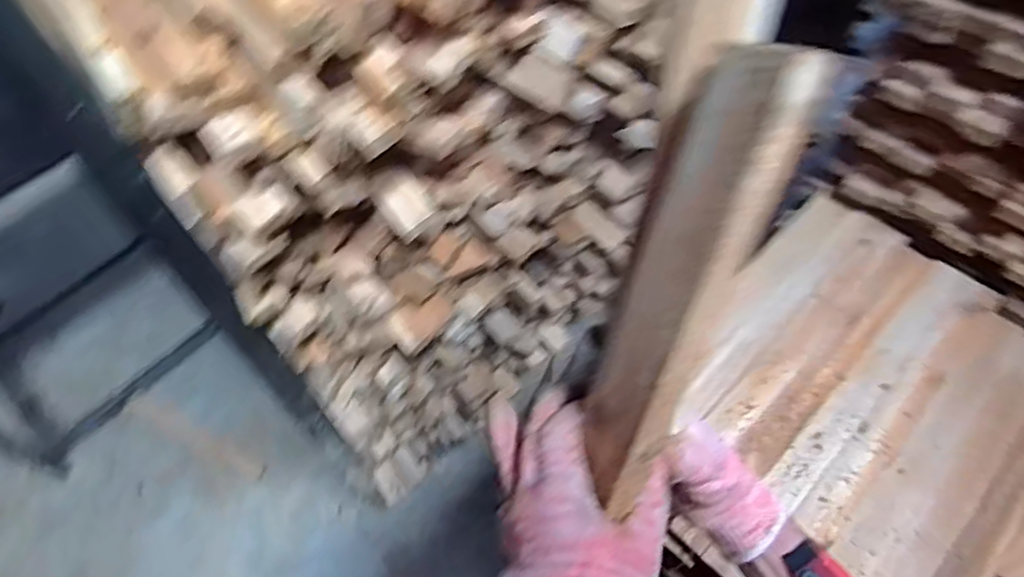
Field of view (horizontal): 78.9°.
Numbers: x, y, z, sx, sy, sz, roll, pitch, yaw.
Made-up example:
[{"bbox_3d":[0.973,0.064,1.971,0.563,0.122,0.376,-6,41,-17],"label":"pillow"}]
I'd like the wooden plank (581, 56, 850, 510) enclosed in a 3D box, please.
[{"bbox_3d":[0.079,-0.001,0.312,0.017,0.234,0.061,-6,33,-43],"label":"wooden plank"}]

